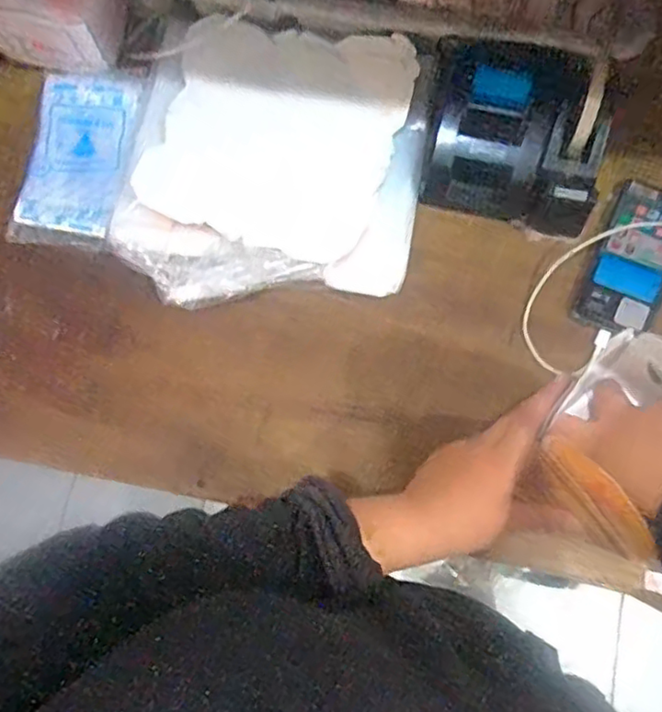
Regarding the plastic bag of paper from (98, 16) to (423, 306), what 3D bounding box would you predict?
[{"bbox_3d":[-0.064,-0.207,0.684,0.316,0.039,0.294,0,75,2],"label":"plastic bag of paper"}]

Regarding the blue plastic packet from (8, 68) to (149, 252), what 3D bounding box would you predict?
[{"bbox_3d":[-0.277,-0.221,0.714,0.113,0.035,0.208,13,80,2],"label":"blue plastic packet"}]

